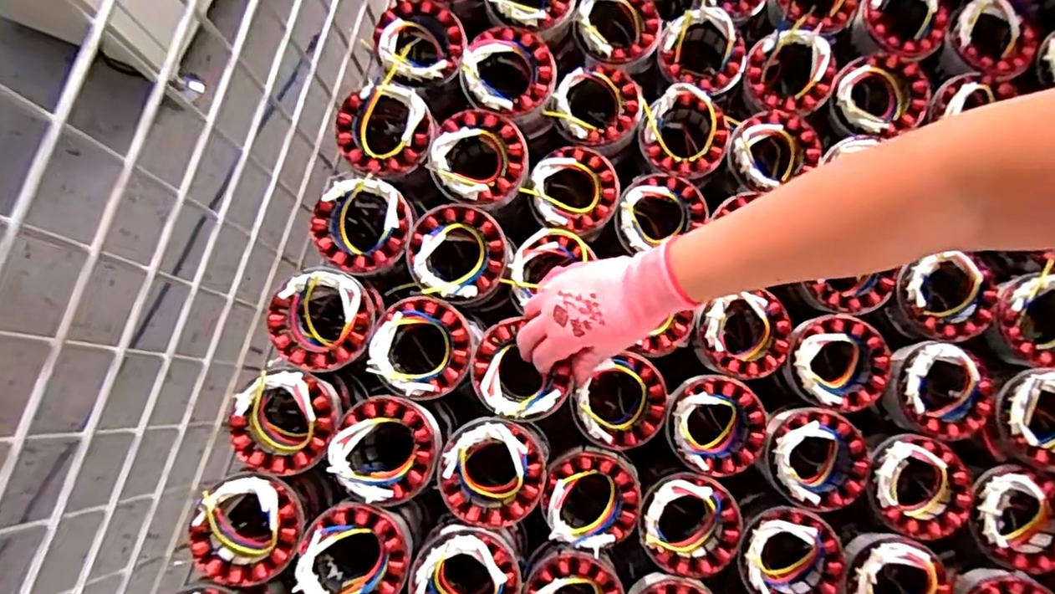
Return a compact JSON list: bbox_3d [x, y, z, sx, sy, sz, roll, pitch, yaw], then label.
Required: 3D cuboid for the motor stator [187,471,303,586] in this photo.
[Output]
[{"bbox_3d":[-0.228,0.189,0.512,0.081,0.051,0.083,0,79,1],"label":"motor stator"}]

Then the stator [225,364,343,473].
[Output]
[{"bbox_3d":[-0.206,0.106,0.529,0.082,0.055,0.079,0,79,1],"label":"stator"}]

